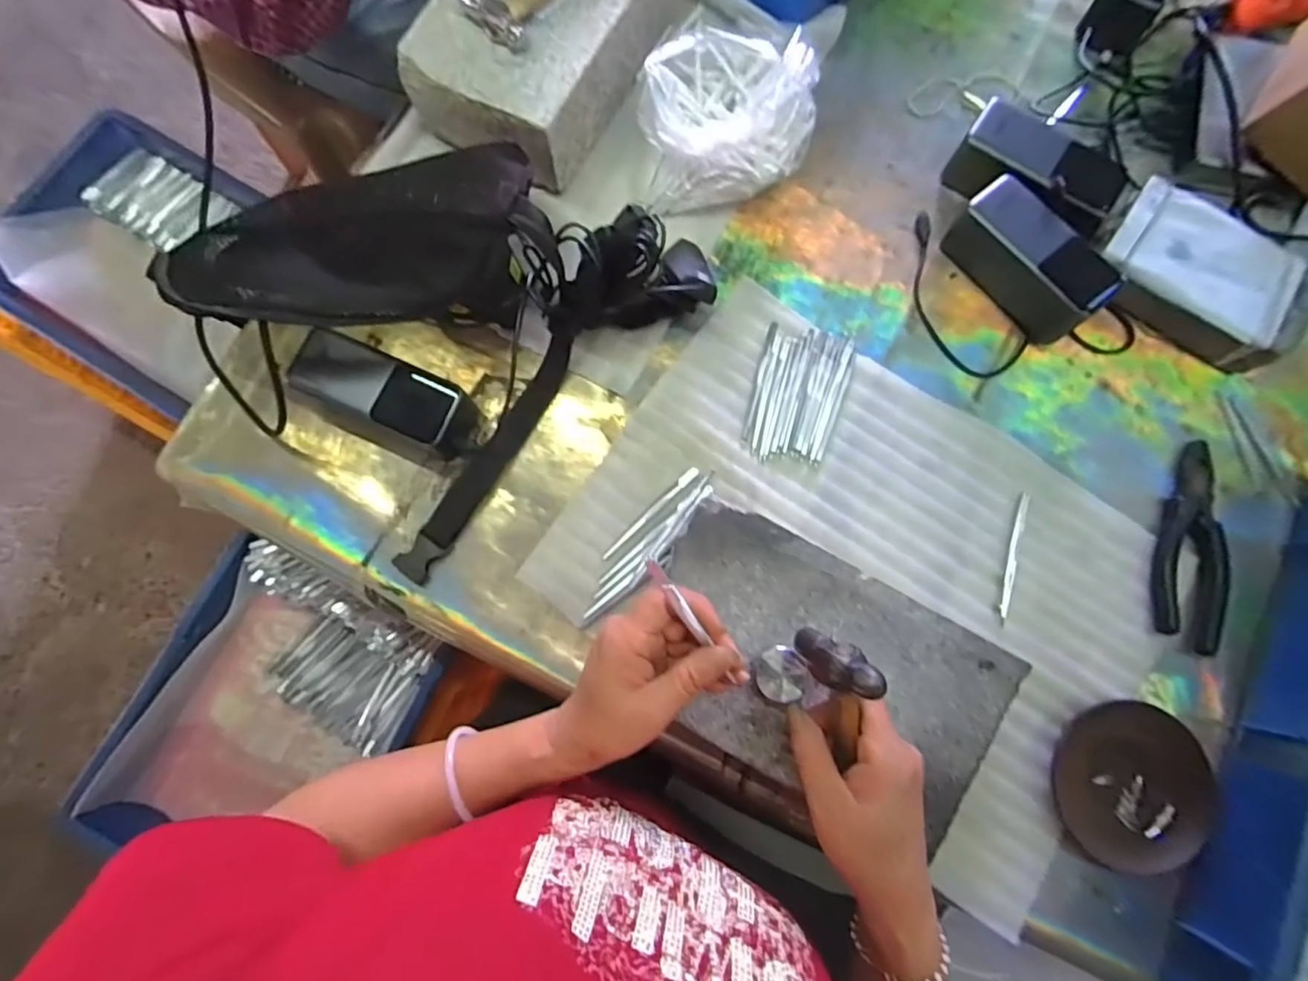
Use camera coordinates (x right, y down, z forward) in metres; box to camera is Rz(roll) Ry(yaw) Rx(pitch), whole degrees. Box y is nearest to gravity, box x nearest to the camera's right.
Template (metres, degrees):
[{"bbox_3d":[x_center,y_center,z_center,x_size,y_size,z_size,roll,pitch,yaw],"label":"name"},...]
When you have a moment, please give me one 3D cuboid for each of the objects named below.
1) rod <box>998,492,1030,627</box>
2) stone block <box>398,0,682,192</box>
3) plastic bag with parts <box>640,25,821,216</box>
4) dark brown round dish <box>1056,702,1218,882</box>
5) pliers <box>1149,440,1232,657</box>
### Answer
[{"bbox_3d":[0.284,0.052,0.465,0.008,0.008,0.105,18,80,3],"label":"rod"},{"bbox_3d":[-0.083,-0.399,0.502,0.136,0.075,0.251,30,81,5],"label":"stone block"},{"bbox_3d":[0.060,-0.320,0.498,0.145,0.065,0.135,-5,80,-1],"label":"plastic bag with parts"},{"bbox_3d":[0.342,0.212,0.423,0.100,0.023,0.108,0,80,0],"label":"dark brown round dish"},{"bbox_3d":[0.425,0.040,0.462,0.057,0.016,0.161,19,80,3],"label":"pliers"}]

